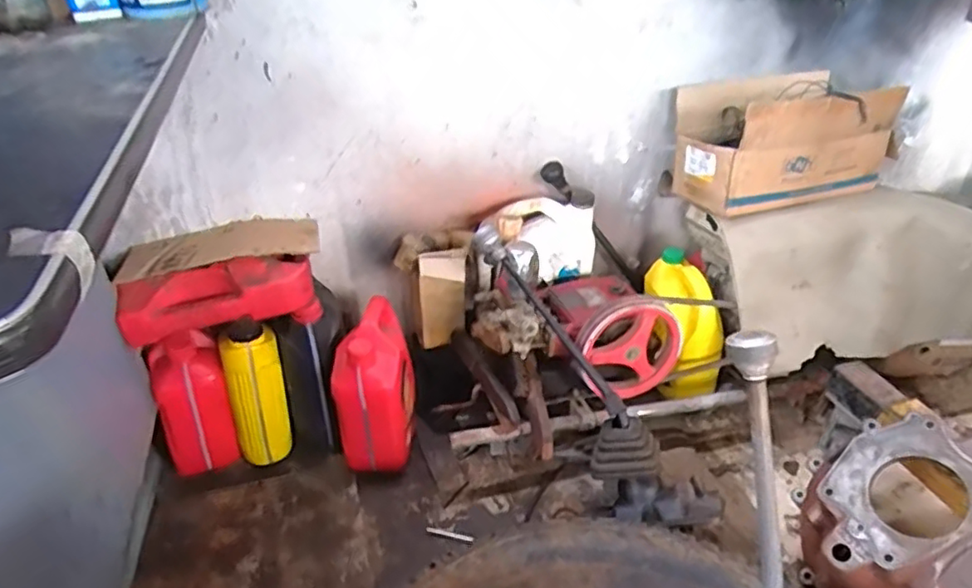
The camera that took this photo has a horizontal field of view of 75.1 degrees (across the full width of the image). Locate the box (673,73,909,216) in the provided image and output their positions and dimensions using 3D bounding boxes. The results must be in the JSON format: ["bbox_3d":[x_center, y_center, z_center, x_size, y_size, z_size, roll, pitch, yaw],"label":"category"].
[{"bbox_3d":[0.540,-0.292,1.155,0.366,0.178,0.217,-12,35,-14],"label":"box"}]

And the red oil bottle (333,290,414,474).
[{"bbox_3d":[-0.196,0.167,1.146,0.121,0.287,0.169,-1,28,3],"label":"red oil bottle"}]

